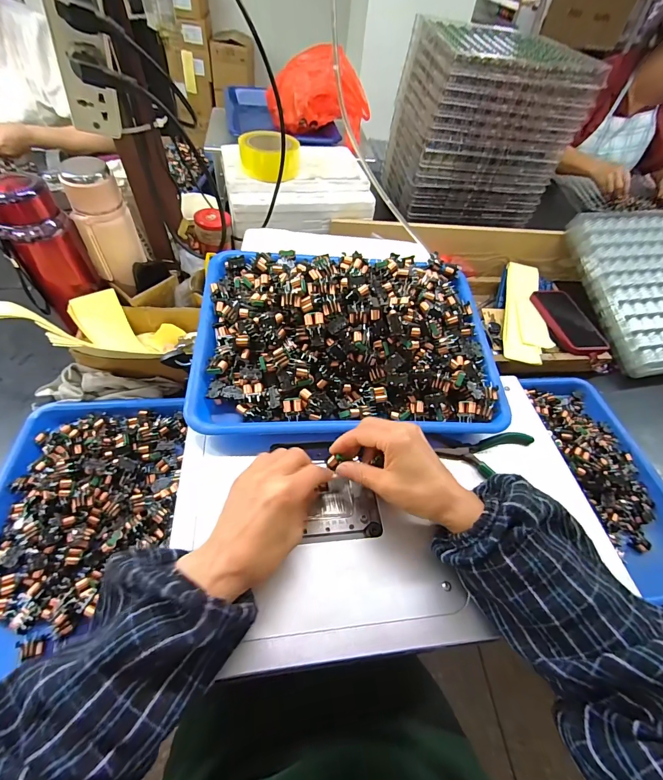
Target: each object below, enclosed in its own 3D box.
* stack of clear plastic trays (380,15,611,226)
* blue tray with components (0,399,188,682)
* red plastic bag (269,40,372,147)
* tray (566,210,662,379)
[{"bbox_3d":[0.331,-0.606,0.831,0.323,0.299,0.266,-2,54,-8],"label":"stack of clear plastic trays"},{"bbox_3d":[-0.283,0.140,0.395,0.194,0.046,0.324,-3,52,-8],"label":"blue tray with components"},{"bbox_3d":[-0.033,-0.662,0.793,0.235,0.137,0.113,11,53,2],"label":"red plastic bag"},{"bbox_3d":[0.644,-0.204,0.709,0.258,0.042,0.347,-8,75,-10],"label":"tray"}]

